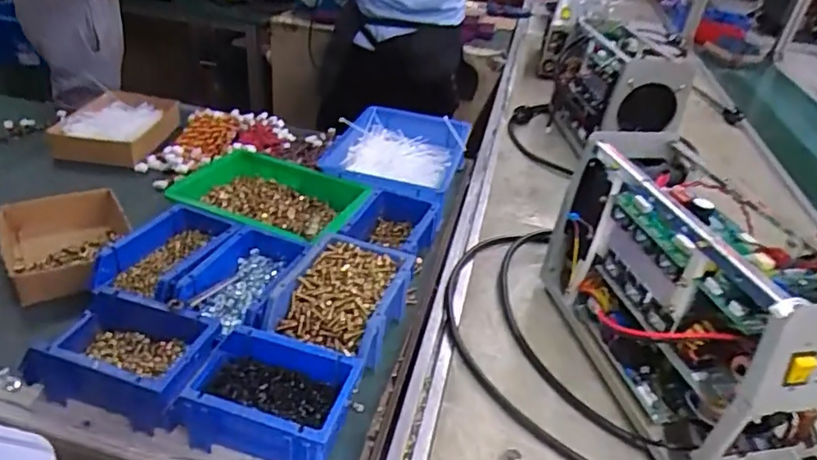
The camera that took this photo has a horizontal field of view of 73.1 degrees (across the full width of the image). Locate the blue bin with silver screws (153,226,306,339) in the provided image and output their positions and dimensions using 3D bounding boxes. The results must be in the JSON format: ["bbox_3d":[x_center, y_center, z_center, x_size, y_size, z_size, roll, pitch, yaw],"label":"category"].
[{"bbox_3d":[-0.198,0.063,0.644,0.117,0.060,0.165,11,34,6],"label":"blue bin with silver screws"}]

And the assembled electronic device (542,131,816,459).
[{"bbox_3d":[0.318,0.081,0.630,0.170,0.235,0.370,-1,35,-13],"label":"assembled electronic device"}]

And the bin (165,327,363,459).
[{"bbox_3d":[-0.136,0.160,0.523,0.159,0.070,0.106,11,34,6],"label":"bin"}]

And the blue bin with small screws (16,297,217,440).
[{"bbox_3d":[-0.284,0.122,0.545,0.178,0.068,0.098,14,34,9],"label":"blue bin with small screws"}]

